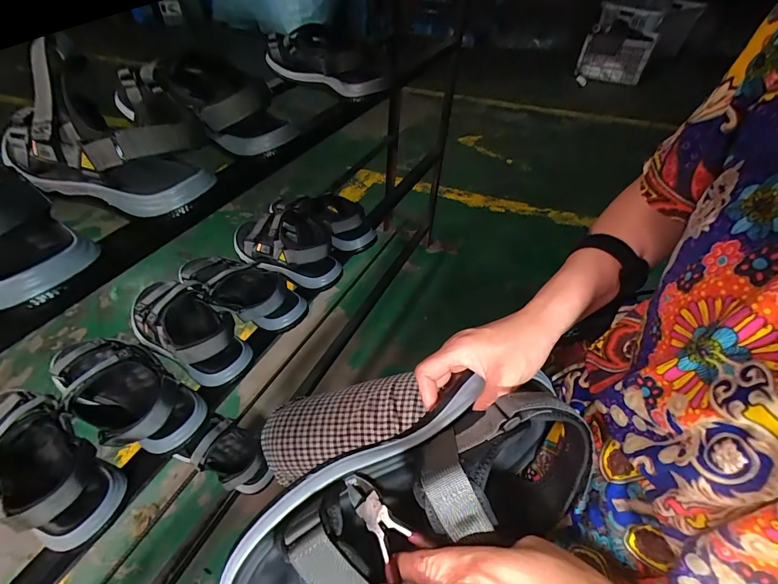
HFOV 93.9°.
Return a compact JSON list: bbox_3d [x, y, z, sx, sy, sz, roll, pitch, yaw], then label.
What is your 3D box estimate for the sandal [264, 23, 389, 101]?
[{"bbox_3d":[-0.129,-0.437,0.678,0.114,0.091,0.262,-30,54,-27],"label":"sandal"}]

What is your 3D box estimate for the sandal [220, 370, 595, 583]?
[{"bbox_3d":[0.011,0.140,0.259,0.255,0.082,0.110,-27,50,0],"label":"sandal"}]

